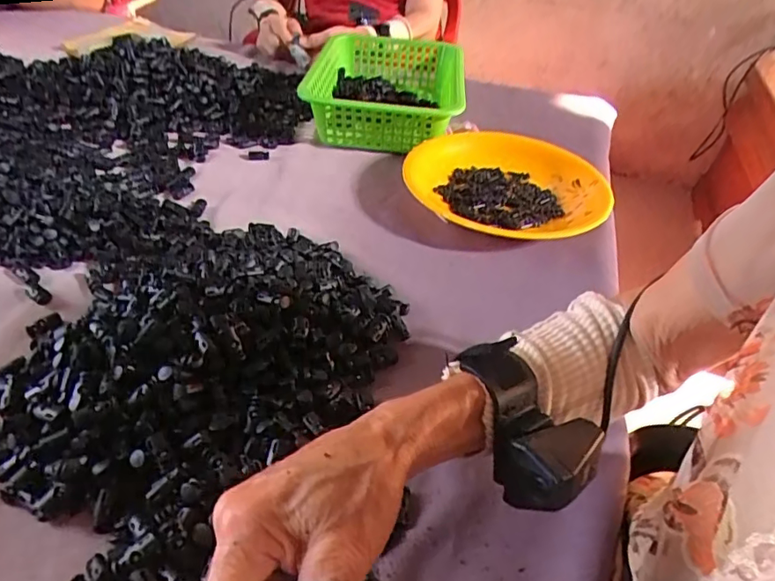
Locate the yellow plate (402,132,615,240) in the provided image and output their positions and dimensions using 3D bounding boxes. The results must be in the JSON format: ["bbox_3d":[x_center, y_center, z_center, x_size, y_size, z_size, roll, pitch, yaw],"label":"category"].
[{"bbox_3d":[0.143,-0.133,0.662,0.234,0.038,0.242,3,41,-3],"label":"yellow plate"}]

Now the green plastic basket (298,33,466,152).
[{"bbox_3d":[0.006,-0.319,0.831,0.218,0.085,0.354,8,41,3],"label":"green plastic basket"}]

